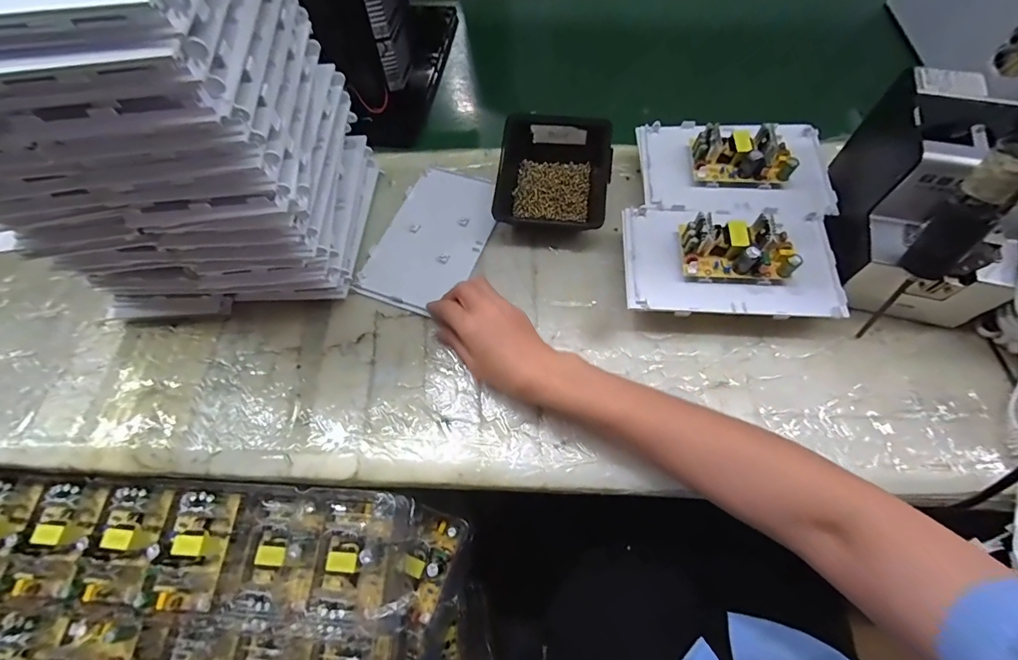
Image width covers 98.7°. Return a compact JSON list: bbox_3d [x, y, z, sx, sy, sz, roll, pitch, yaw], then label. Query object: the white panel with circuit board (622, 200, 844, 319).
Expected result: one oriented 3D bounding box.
[{"bbox_3d":[0.218,-0.079,0.425,0.198,0.039,0.127,3,63,4],"label":"white panel with circuit board"}]

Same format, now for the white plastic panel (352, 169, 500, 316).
[{"bbox_3d":[-0.087,-0.109,0.510,0.117,0.012,0.185,18,67,10],"label":"white plastic panel"}]

